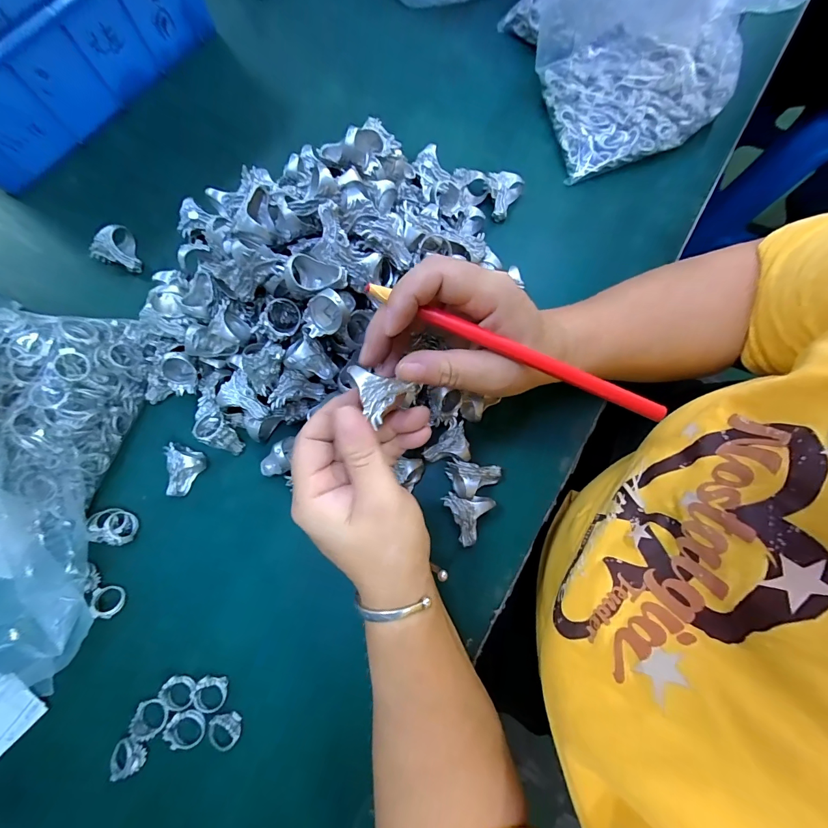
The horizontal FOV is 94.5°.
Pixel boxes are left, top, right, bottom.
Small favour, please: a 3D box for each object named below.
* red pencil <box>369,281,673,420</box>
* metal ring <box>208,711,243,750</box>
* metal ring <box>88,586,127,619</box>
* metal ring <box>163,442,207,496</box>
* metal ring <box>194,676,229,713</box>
[{"bbox_3d":[0.053,-0.034,0.204,0.168,0.008,0.009,24,79,3],"label":"red pencil"},{"bbox_3d":[-0.128,0.214,0.256,0.022,0.005,0.021,0,77,1],"label":"metal ring"},{"bbox_3d":[-0.221,0.135,0.275,0.020,0.009,0.021,0,77,1],"label":"metal ring"},{"bbox_3d":[-0.179,0.043,0.291,0.029,0.019,0.035,22,78,6],"label":"metal ring"},{"bbox_3d":[-0.140,0.192,0.261,0.021,0.006,0.021,0,77,1],"label":"metal ring"}]

